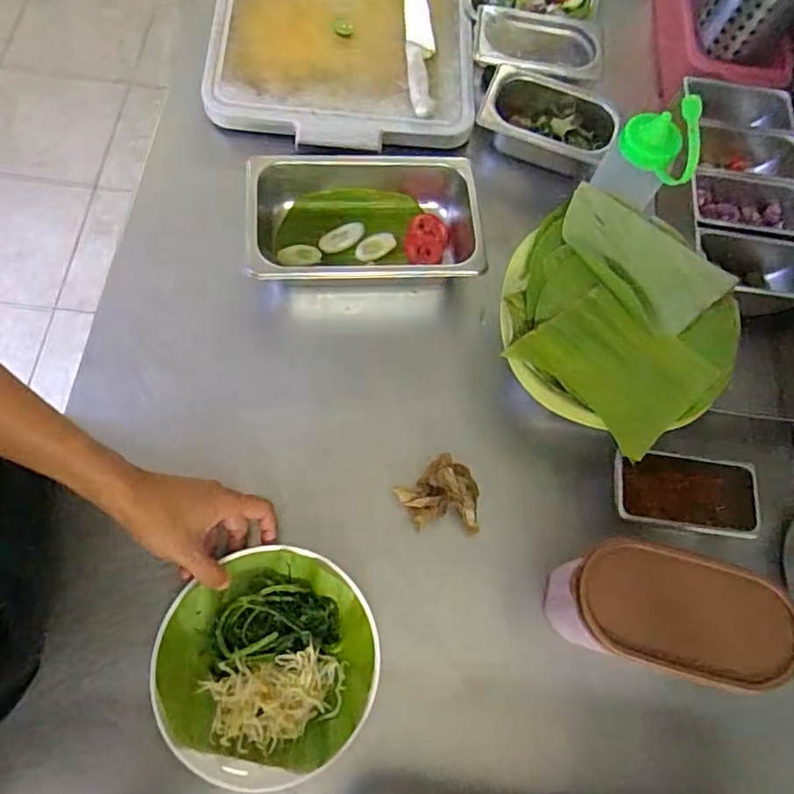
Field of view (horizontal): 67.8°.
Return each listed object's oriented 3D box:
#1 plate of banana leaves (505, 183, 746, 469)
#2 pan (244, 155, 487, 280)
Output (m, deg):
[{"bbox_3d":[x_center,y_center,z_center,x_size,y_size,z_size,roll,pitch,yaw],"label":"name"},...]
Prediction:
[{"bbox_3d":[0.219,-0.080,0.590,0.226,0.033,0.222,34,74,8],"label":"plate of banana leaves"},{"bbox_3d":[-0.037,-0.195,0.695,0.273,0.088,0.164,-3,71,-6],"label":"pan"}]

